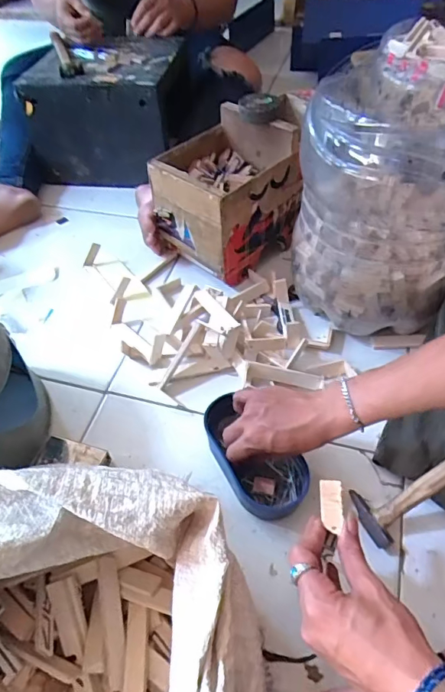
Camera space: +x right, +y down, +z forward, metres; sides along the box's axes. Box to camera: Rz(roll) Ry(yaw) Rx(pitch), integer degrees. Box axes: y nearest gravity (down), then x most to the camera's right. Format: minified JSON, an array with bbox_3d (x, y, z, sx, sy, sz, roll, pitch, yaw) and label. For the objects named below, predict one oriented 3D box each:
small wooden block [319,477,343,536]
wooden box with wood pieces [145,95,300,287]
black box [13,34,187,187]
[{"bbox_3d":[0.100,0.146,0.432,0.020,0.004,0.048,1,53,4],"label":"small wooden block"},{"bbox_3d":[0.003,-0.238,0.762,0.158,0.193,0.168,33,58,28],"label":"wooden box with wood pieces"},{"bbox_3d":[-0.224,-0.470,0.960,0.266,0.206,0.217,7,50,9],"label":"black box"}]

